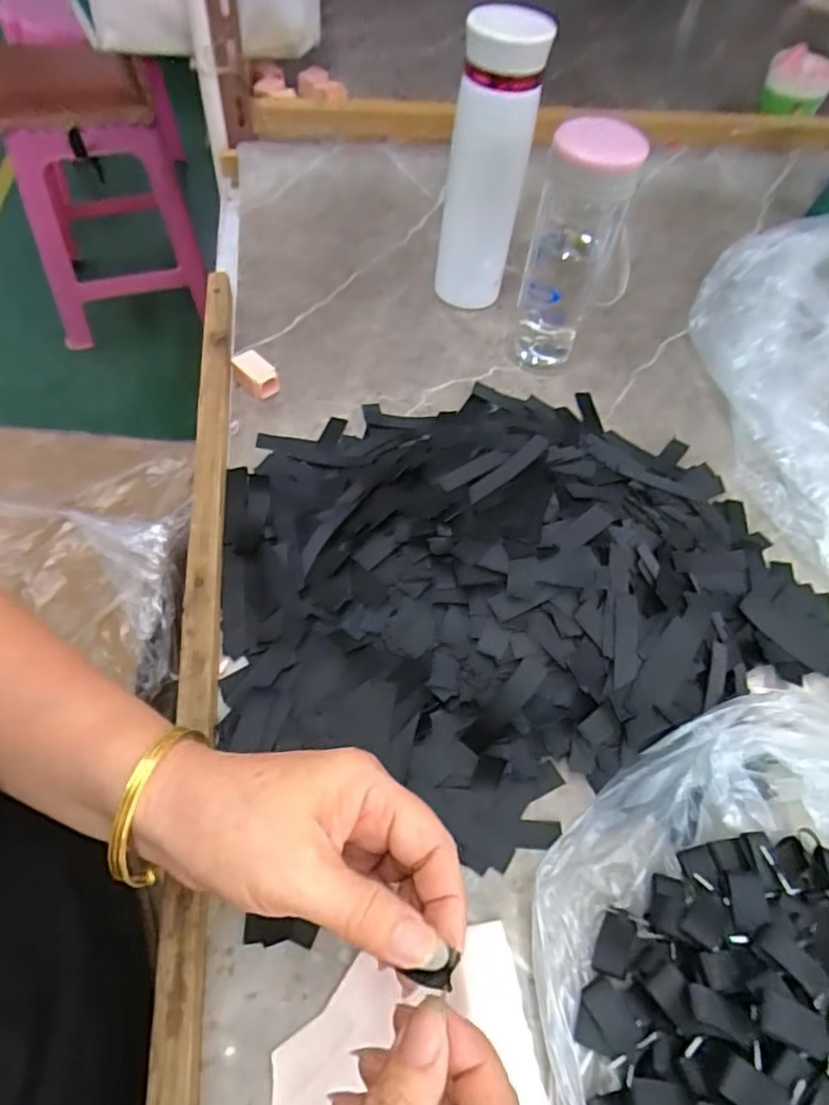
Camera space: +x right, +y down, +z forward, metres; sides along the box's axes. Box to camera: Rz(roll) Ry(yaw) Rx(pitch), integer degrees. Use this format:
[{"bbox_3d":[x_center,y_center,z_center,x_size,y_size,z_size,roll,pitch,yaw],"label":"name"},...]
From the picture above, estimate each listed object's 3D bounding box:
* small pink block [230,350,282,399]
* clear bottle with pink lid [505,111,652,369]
[{"bbox_3d":[-0.134,-0.149,0.527,0.038,0.026,0.022,38,63,19],"label":"small pink block"},{"bbox_3d":[0.125,-0.241,0.512,0.065,0.184,0.061,16,57,6],"label":"clear bottle with pink lid"}]

